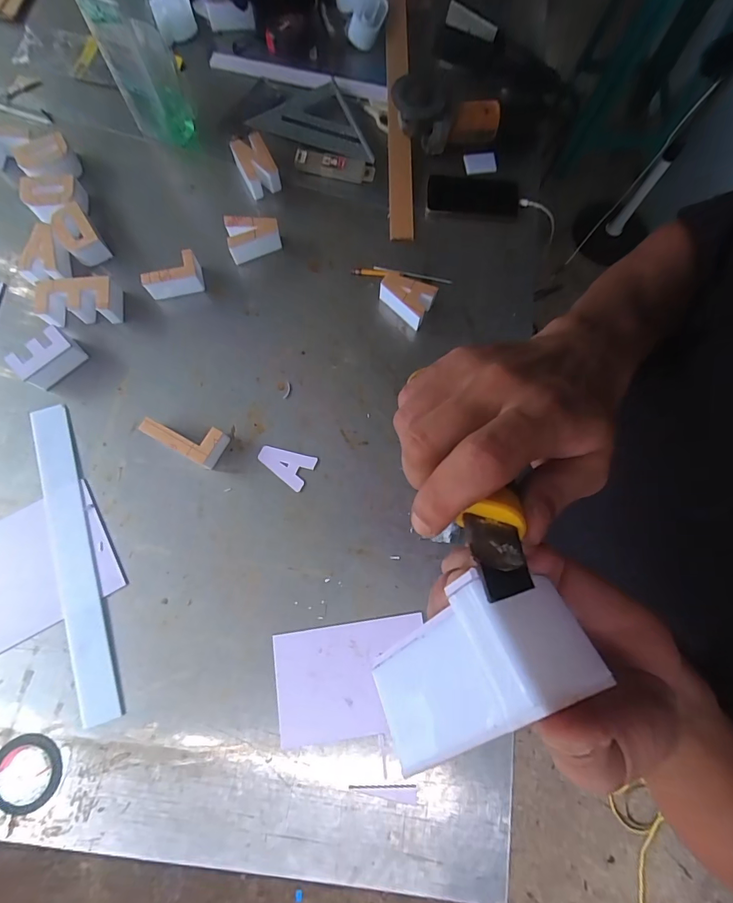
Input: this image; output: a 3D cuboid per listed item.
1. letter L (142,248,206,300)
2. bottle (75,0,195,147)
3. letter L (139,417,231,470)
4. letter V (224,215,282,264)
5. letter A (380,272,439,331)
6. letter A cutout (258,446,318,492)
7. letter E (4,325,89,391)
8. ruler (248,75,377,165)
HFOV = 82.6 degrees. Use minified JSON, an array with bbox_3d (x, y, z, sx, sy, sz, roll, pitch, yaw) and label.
[{"bbox_3d":[-0.311,-0.280,0.673,0.087,0.052,0.050,-13,77,-4],"label":"letter L"},{"bbox_3d":[-0.355,-0.617,0.622,0.089,0.277,0.059,-32,79,-8],"label":"bottle"},{"bbox_3d":[-0.267,-0.025,0.618,0.108,0.047,0.055,28,78,5],"label":"letter L"},{"bbox_3d":[-0.184,-0.352,0.688,0.084,0.048,0.060,-12,77,-4],"label":"letter V"},{"bbox_3d":[0.062,-0.245,0.672,0.084,0.043,0.059,28,78,5],"label":"letter A"},{"bbox_3d":[-0.123,0.016,0.631,0.083,0.004,0.053,30,78,6],"label":"letter A cutout"},{"bbox_3d":[-0.482,-0.140,0.633,0.059,0.051,0.087,40,79,8],"label":"letter E"},{"bbox_3d":[-0.082,-0.610,0.754,0.239,0.012,0.147,18,77,3],"label":"ruler"}]

